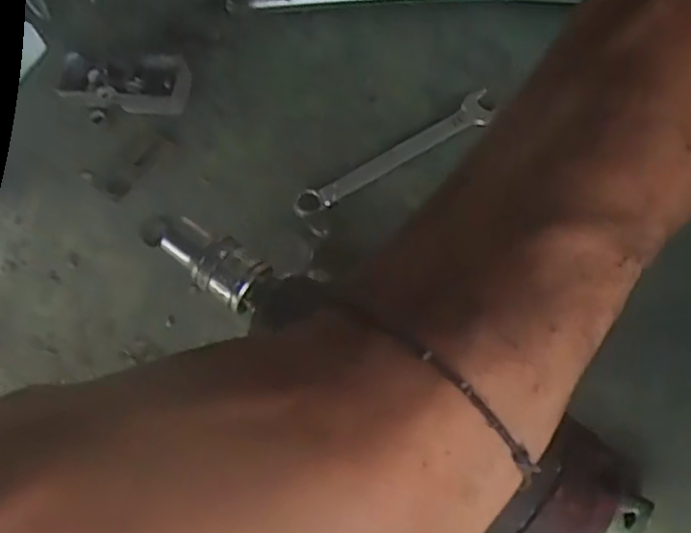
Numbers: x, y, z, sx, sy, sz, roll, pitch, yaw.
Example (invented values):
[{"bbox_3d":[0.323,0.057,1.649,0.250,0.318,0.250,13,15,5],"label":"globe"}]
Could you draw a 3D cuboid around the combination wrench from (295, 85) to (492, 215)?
[{"bbox_3d":[0.036,-0.080,0.520,0.162,0.009,0.023,-32,72,-9],"label":"combination wrench"}]

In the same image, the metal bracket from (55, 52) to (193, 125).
[{"bbox_3d":[-0.163,-0.134,0.539,0.096,0.020,0.046,3,70,3],"label":"metal bracket"}]

